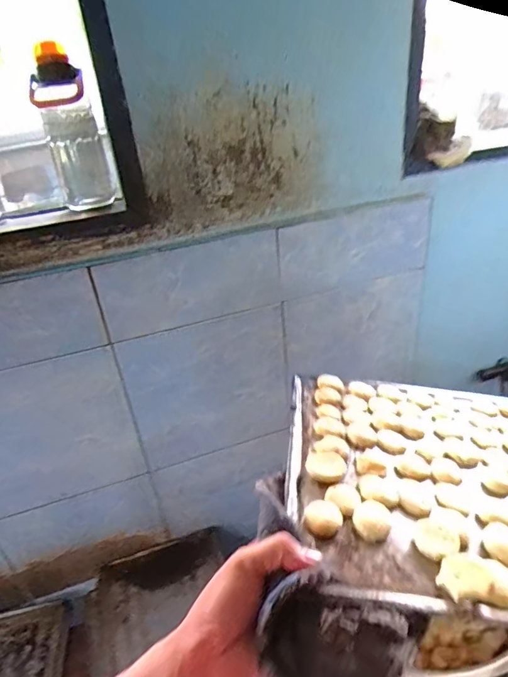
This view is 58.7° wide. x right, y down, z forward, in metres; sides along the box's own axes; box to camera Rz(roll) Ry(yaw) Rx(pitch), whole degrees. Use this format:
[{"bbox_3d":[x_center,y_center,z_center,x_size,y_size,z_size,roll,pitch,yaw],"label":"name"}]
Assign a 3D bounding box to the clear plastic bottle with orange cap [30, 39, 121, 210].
[{"bbox_3d":[-0.350,-0.409,0.887,0.107,0.278,0.107,-13,32,-12],"label":"clear plastic bottle with orange cap"}]

